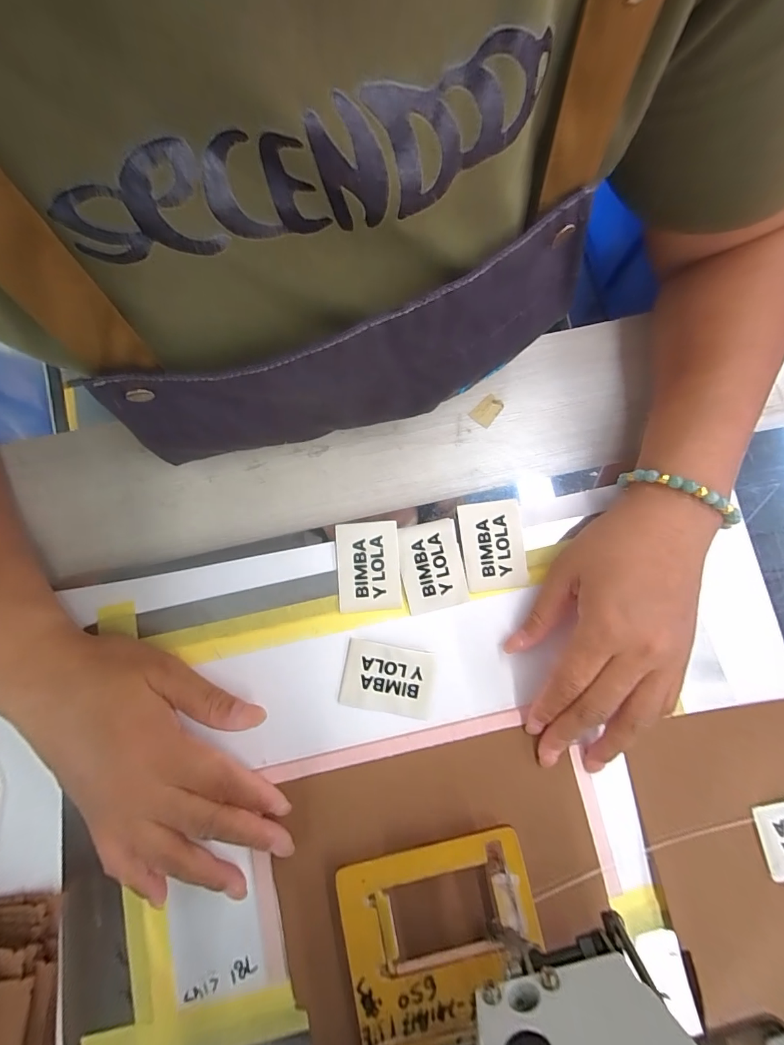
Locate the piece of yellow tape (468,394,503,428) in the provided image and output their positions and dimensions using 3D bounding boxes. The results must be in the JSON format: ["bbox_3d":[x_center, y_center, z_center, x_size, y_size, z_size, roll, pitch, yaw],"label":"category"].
[{"bbox_3d":[0.072,-0.086,0.314,0.017,0.004,0.024,39,82,3],"label":"piece of yellow tape"}]

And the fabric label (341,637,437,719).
[{"bbox_3d":[-0.003,0.100,0.263,0.055,0.004,0.041,10,85,0],"label":"fabric label"}]

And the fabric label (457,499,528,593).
[{"bbox_3d":[0.066,0.016,0.275,0.040,0.005,0.058,-6,85,2],"label":"fabric label"}]

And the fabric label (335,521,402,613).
[{"bbox_3d":[-0.016,0.029,0.273,0.041,0.008,0.057,-3,83,-3],"label":"fabric label"}]

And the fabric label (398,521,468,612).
[{"bbox_3d":[0.026,0.028,0.272,0.040,0.004,0.057,-9,83,-4],"label":"fabric label"}]

